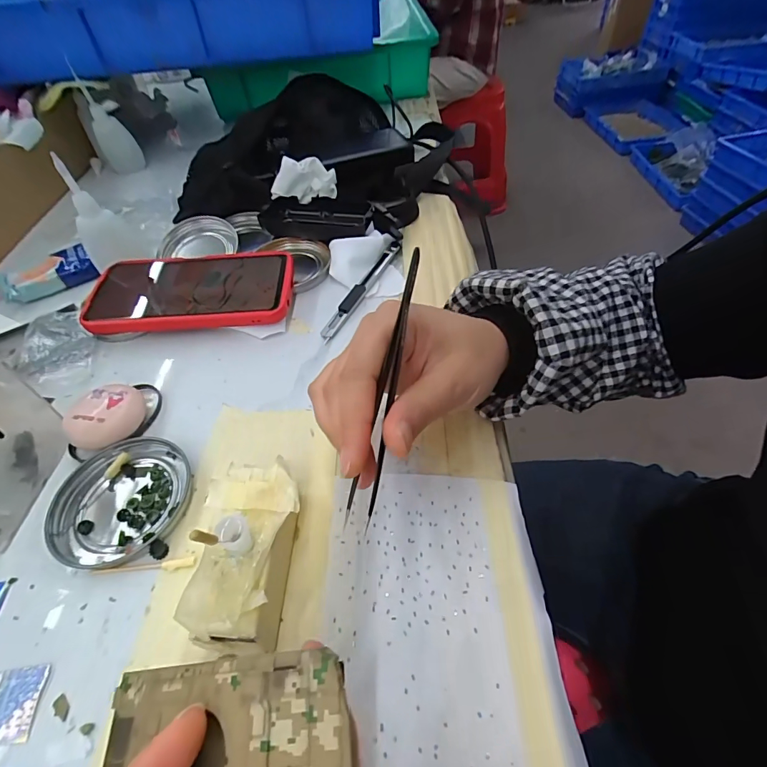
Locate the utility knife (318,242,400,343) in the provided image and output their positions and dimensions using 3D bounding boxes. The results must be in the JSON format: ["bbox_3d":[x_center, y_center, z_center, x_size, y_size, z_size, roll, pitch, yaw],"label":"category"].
[{"bbox_3d":[-0.016,-0.087,0.359,0.013,0.006,0.137,19,56,18],"label":"utility knife"}]

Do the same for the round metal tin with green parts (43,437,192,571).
[{"bbox_3d":[-0.158,0.068,0.245,0.075,0.009,0.076,-2,52,3],"label":"round metal tin with green parts"}]

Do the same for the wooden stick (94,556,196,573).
[{"bbox_3d":[-0.129,0.100,0.221,0.054,0.004,0.006,-8,52,-2],"label":"wooden stick"}]

